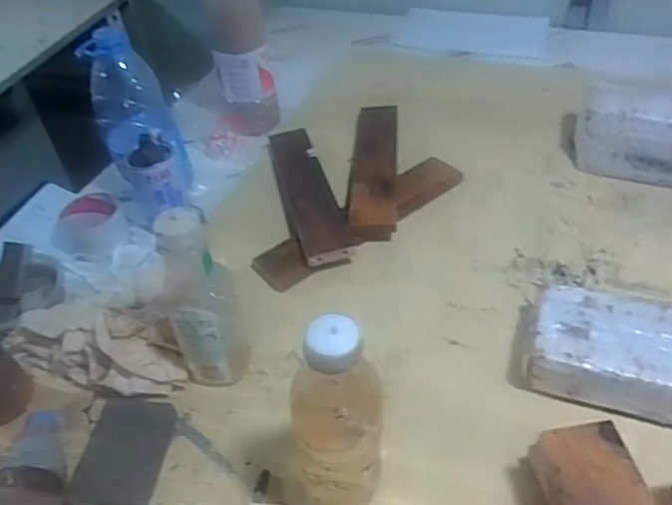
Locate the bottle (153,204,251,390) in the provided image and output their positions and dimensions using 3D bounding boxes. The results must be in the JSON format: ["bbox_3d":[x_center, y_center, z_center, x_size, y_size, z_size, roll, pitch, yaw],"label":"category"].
[{"bbox_3d":[-0.127,0.047,0.575,0.065,0.197,0.069,-15,44,-10],"label":"bottle"}]

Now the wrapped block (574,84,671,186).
[{"bbox_3d":[0.431,-0.150,0.792,0.220,0.107,0.095,14,47,20],"label":"wrapped block"}]

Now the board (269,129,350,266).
[{"bbox_3d":[-0.042,-0.082,0.827,0.064,0.026,0.293,-13,44,-7],"label":"board"}]

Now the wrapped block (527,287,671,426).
[{"bbox_3d":[0.290,0.102,0.578,0.212,0.067,0.112,9,46,15],"label":"wrapped block"}]

